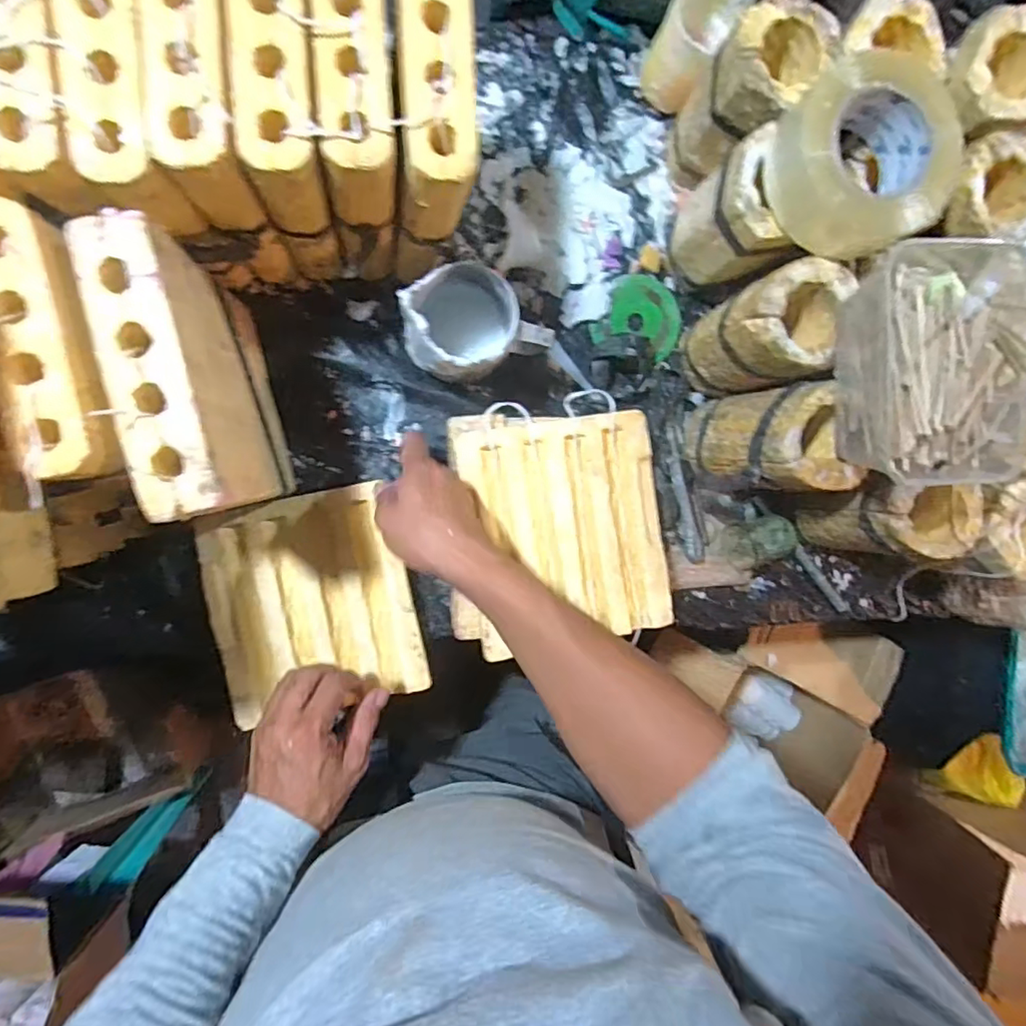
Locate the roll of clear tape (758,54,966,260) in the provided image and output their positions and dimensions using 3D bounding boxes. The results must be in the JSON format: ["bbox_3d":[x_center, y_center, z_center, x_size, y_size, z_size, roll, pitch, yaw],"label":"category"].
[{"bbox_3d":[0.263,-0.264,0.430,0.119,0.062,0.130,-33,98,-6],"label":"roll of clear tape"}]

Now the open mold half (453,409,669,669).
[{"bbox_3d":[0.039,0.014,0.540,0.199,0.034,0.215,-9,94,-9],"label":"open mold half"}]

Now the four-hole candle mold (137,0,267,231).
[{"bbox_3d":[-0.204,-0.290,0.381,0.049,0.097,0.163,-4,94,-9],"label":"four-hole candle mold"}]

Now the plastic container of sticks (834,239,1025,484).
[{"bbox_3d":[0.325,-0.112,0.433,0.137,0.077,0.176,-11,95,-9],"label":"plastic container of sticks"}]

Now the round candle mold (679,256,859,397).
[{"bbox_3d":[0.225,-0.160,0.526,0.082,0.143,0.087,0,93,-9],"label":"round candle mold"}]

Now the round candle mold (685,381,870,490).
[{"bbox_3d":[0.237,-0.069,0.537,0.091,0.150,0.089,0,93,-9],"label":"round candle mold"}]

